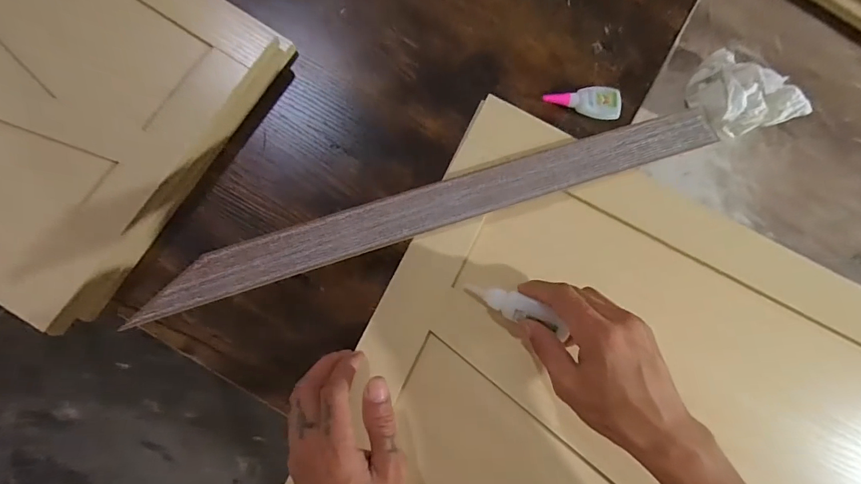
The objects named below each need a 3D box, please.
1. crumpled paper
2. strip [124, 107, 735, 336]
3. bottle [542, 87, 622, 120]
[{"bbox_3d":[0.396,-0.181,0.537,0.132,0.063,0.110,36,82,1],"label":"crumpled paper"},{"bbox_3d":[0.013,-0.032,0.377,0.516,0.012,0.040,-18,84,-6],"label":"strip"},{"bbox_3d":[0.194,-0.179,0.545,0.099,0.018,0.040,4,82,-4],"label":"bottle"}]

